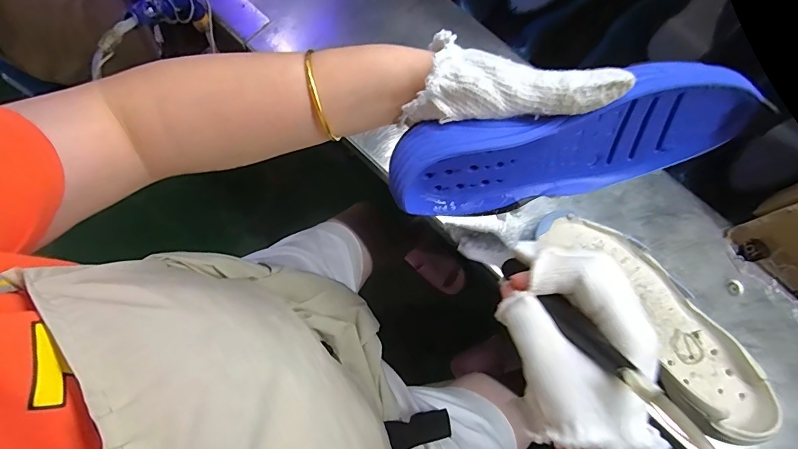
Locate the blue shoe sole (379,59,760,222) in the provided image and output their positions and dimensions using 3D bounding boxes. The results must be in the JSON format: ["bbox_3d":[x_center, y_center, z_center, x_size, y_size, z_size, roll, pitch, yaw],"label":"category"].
[{"bbox_3d":[0.102,-0.054,0.297,0.210,0.091,0.043,-11,56,5],"label":"blue shoe sole"}]

